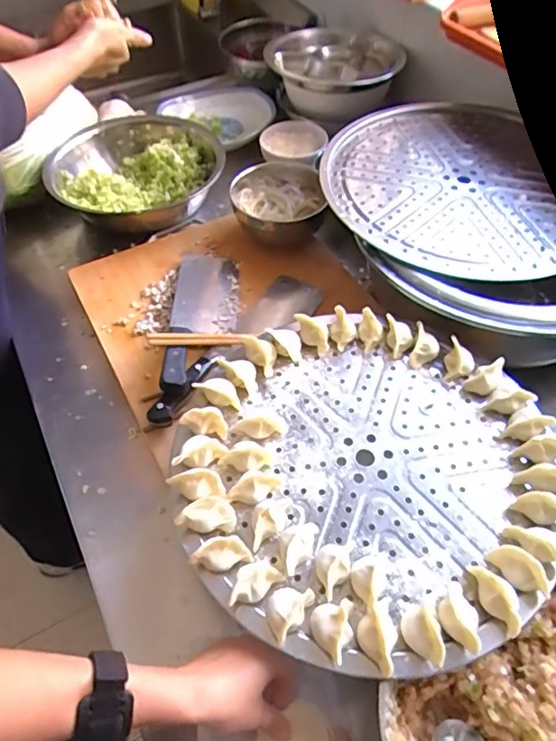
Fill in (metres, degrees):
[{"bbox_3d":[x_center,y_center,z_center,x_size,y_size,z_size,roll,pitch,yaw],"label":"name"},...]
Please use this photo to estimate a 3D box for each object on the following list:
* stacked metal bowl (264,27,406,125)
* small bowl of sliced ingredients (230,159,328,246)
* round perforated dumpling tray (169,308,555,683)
[{"bbox_3d":[0.118,-0.590,1.074,0.253,0.104,0.247,-1,53,1],"label":"stacked metal bowl"},{"bbox_3d":[0.000,-0.248,0.808,0.130,0.059,0.139,-1,53,1],"label":"small bowl of sliced ingredients"},{"bbox_3d":[0.082,0.082,0.500,0.337,0.032,0.338,-1,53,1],"label":"round perforated dumpling tray"}]

